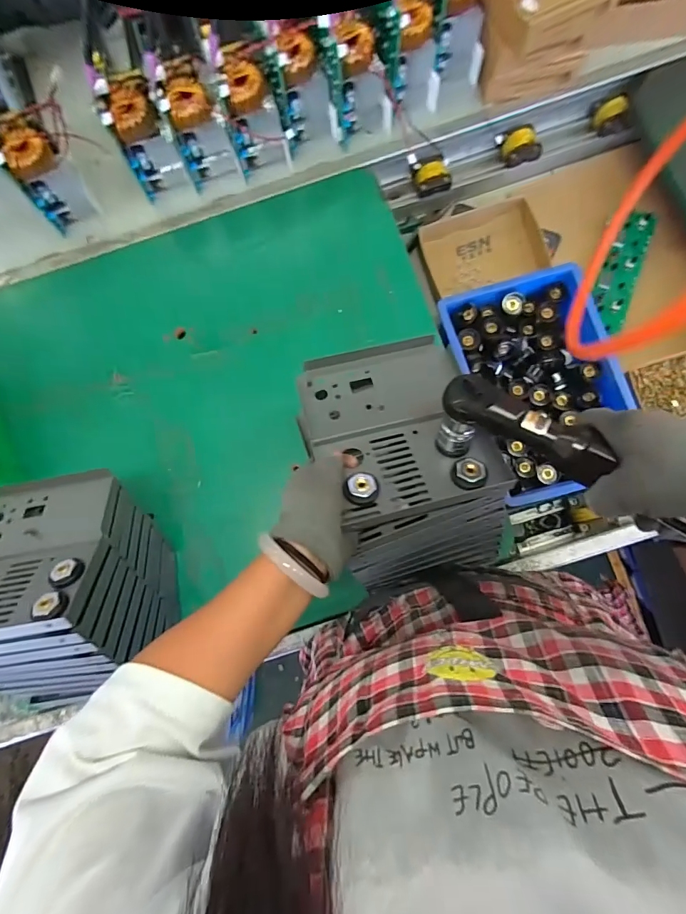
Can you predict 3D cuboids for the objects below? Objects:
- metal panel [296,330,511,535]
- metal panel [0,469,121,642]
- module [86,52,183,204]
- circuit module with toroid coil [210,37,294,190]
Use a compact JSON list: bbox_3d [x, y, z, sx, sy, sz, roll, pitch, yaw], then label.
[{"bbox_3d":[0.046,-0.029,0.394,0.156,0.021,0.168,-17,65,-3],"label":"metal panel"},{"bbox_3d":[-0.311,0.095,0.430,0.158,0.035,0.186,-11,46,6],"label":"metal panel"},{"bbox_3d":[-0.278,-0.447,0.582,0.074,0.163,0.083,-20,80,1],"label":"module"},{"bbox_3d":[-0.128,-0.465,0.583,0.079,0.160,0.066,-24,80,0],"label":"circuit module with toroid coil"}]

